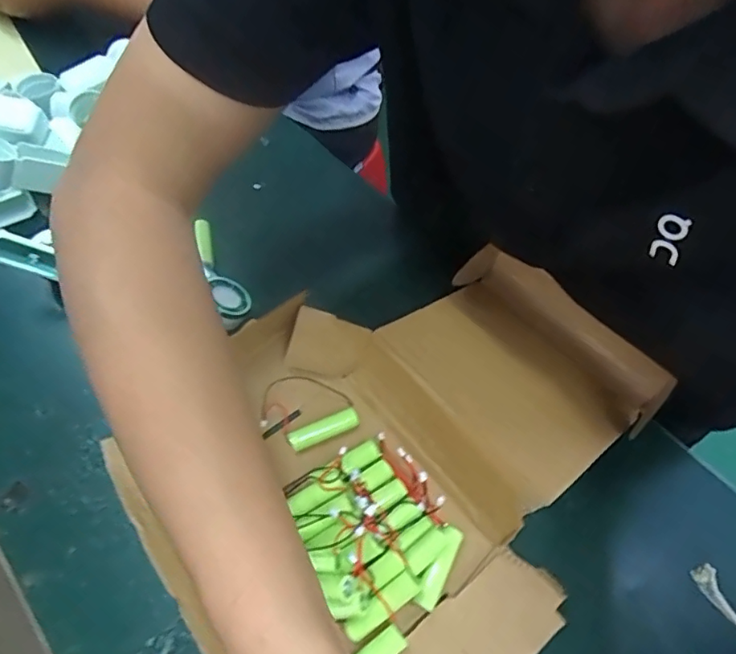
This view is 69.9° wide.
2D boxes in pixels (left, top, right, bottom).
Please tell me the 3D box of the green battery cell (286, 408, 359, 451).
[{"bbox_3d":[-0.031,0.072,0.367,0.049,0.012,0.013,-20,60,-15],"label":"green battery cell"}]

